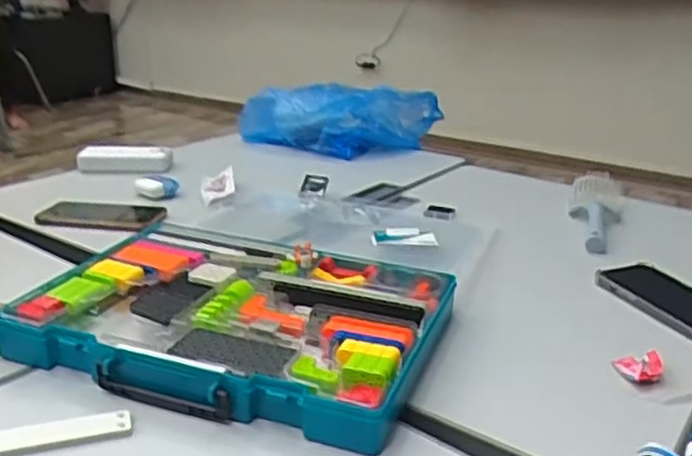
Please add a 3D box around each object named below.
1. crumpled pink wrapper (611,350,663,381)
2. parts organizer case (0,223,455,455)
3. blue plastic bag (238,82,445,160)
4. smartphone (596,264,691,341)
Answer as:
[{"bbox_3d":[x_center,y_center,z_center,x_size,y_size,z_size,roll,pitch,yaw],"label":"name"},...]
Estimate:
[{"bbox_3d":[0.257,0.123,0.631,0.039,0.024,0.024,0,21,-4],"label":"crumpled pink wrapper"},{"bbox_3d":[-0.097,0.080,0.676,0.362,0.047,0.265,8,21,16],"label":"parts organizer case"},{"bbox_3d":[-0.010,-0.213,1.365,0.390,0.102,0.201,2,21,0],"label":"blue plastic bag"},{"bbox_3d":[0.347,0.079,0.765,0.085,0.016,0.163,-12,30,-25],"label":"smartphone"}]

